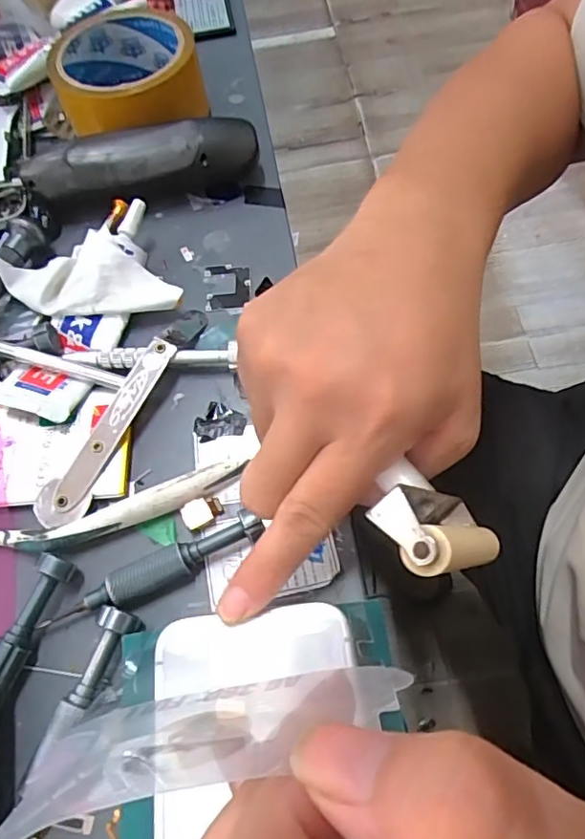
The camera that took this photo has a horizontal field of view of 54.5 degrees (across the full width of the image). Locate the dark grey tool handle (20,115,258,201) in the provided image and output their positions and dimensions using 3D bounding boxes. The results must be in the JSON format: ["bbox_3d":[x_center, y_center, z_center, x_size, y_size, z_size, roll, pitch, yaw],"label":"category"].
[{"bbox_3d":[-0.094,-0.158,0.353,0.141,0.041,0.028,-10,62,0],"label":"dark grey tool handle"}]

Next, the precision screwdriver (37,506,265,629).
[{"bbox_3d":[-0.060,0.067,0.252,0.099,0.011,0.015,-26,64,-8],"label":"precision screwdriver"}]

